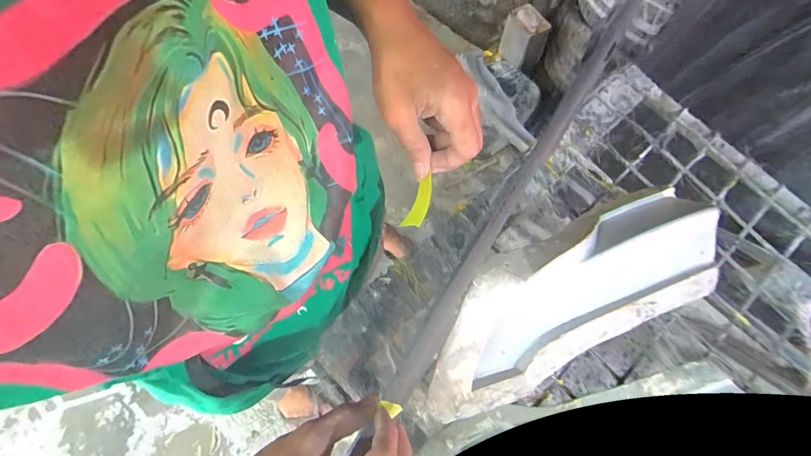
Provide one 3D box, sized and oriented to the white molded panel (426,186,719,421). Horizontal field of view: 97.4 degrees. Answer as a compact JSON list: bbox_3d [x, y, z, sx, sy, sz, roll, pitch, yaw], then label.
[{"bbox_3d":[0.179,0.074,0.405,0.371,0.077,0.145,-23,103,-6],"label":"white molded panel"}]

